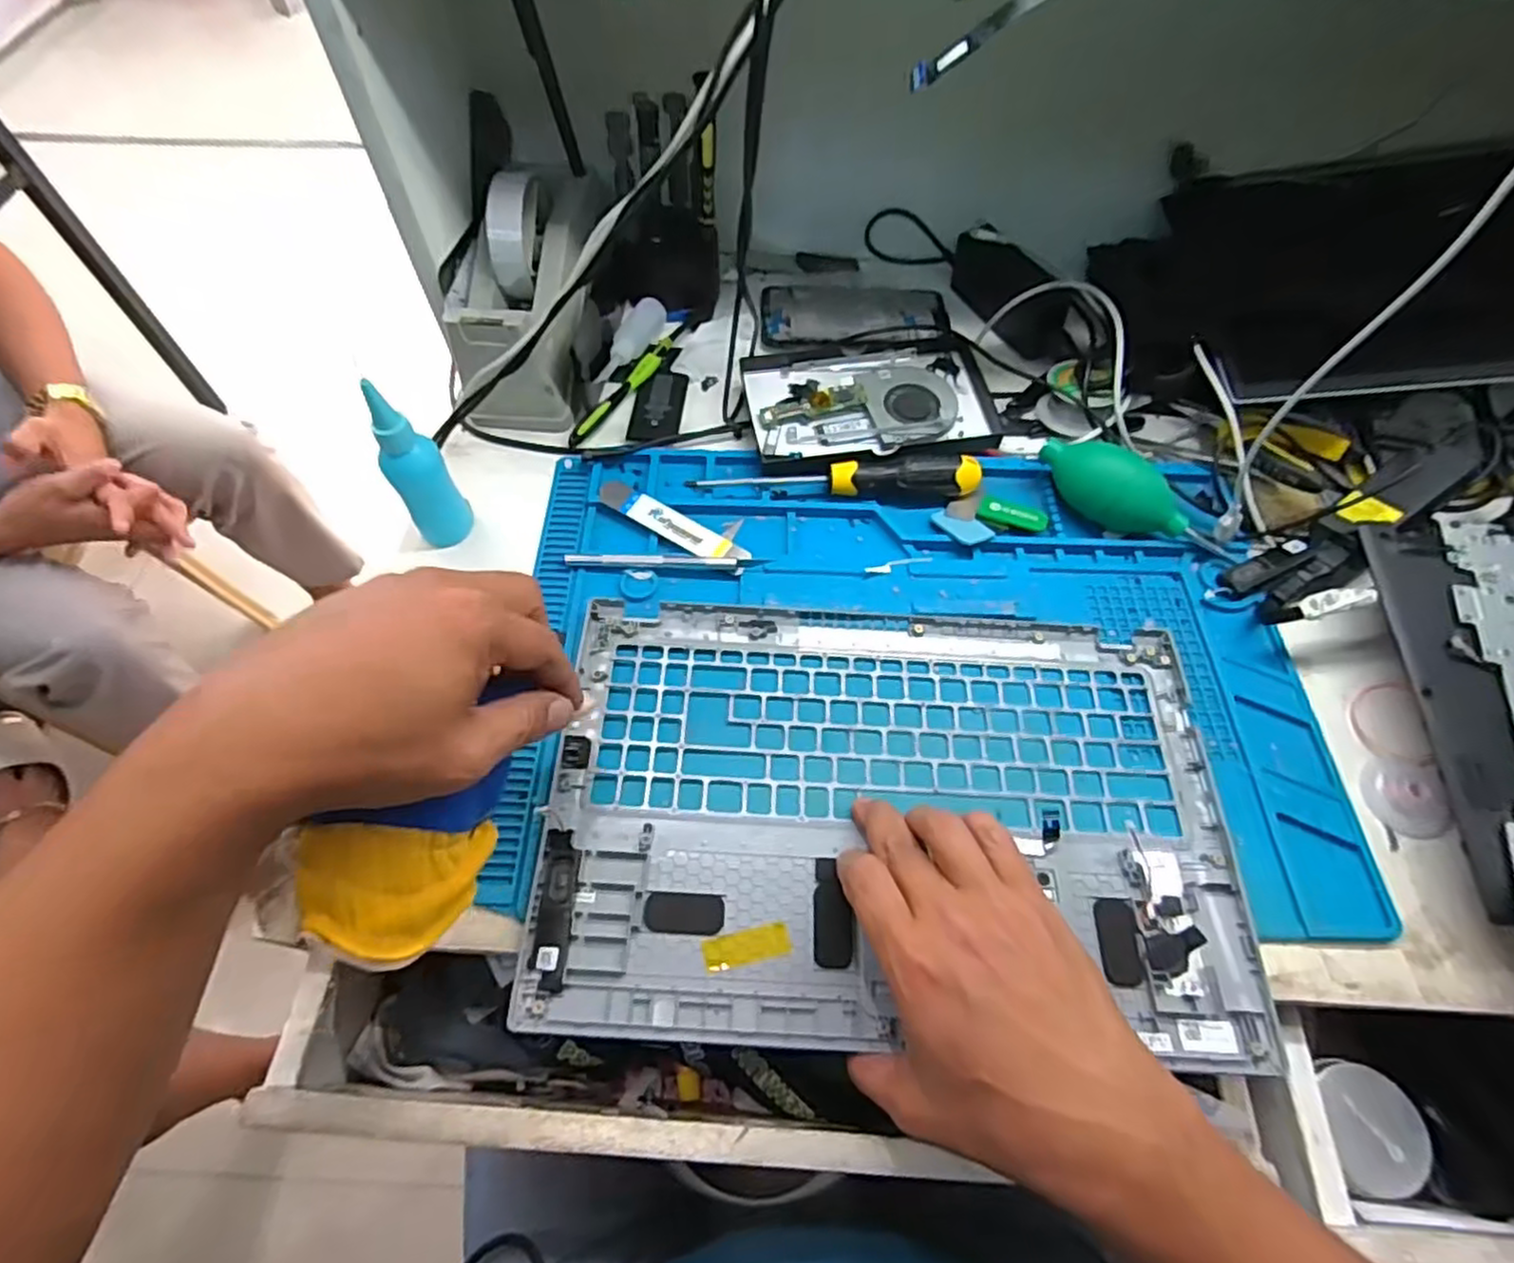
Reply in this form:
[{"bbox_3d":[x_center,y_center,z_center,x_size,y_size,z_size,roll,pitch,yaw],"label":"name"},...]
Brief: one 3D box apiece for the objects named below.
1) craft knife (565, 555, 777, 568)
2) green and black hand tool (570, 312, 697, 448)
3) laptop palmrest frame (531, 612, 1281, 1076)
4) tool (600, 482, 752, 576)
[{"bbox_3d":[-0.058,-0.046,0.466,0.131,0.006,0.010,2,60,0],"label":"craft knife"},{"bbox_3d":[-0.092,-0.197,0.551,0.013,0.010,0.157,28,63,14],"label":"green and black hand tool"},{"bbox_3d":[0.071,0.094,0.390,0.358,0.019,0.230,2,59,2],"label":"laptop palmrest frame"},{"bbox_3d":[-0.058,-0.071,0.482,0.118,0.007,0.022,30,73,14],"label":"tool"}]

